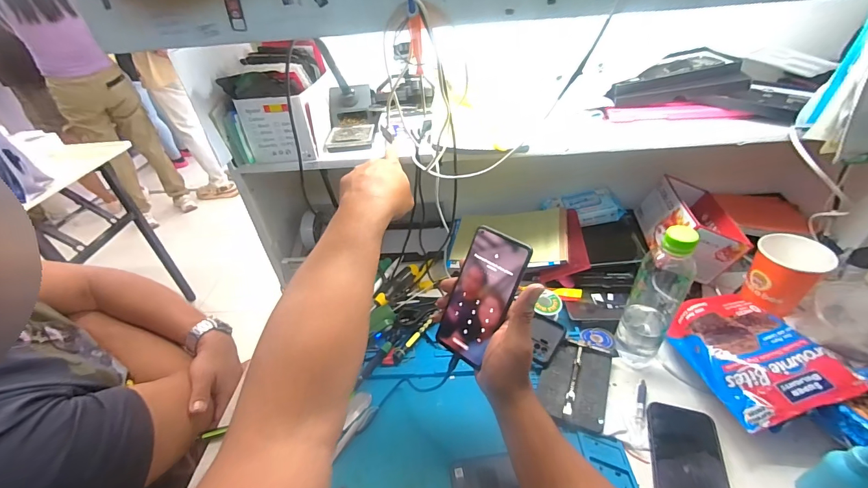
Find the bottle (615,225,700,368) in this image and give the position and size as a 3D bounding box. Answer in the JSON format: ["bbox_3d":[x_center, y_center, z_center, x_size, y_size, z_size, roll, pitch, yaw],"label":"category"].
[{"bbox_3d":[0.295,0.071,0.494,0.061,0.227,0.054,22,46,31],"label":"bottle"}]

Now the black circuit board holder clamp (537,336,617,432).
[{"bbox_3d":[0.202,0.192,0.526,0.088,0.020,0.132,13,42,22],"label":"black circuit board holder clamp"}]

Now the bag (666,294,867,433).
[{"bbox_3d":[0.427,0.149,0.511,0.140,0.055,0.194,-26,33,12],"label":"bag"}]

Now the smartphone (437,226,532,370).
[{"bbox_3d":[0.055,0.063,0.430,0.073,0.157,0.004,25,13,32],"label":"smartphone"}]

